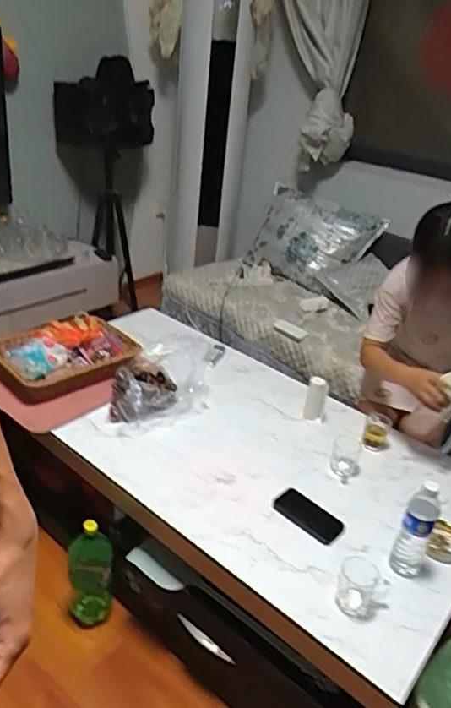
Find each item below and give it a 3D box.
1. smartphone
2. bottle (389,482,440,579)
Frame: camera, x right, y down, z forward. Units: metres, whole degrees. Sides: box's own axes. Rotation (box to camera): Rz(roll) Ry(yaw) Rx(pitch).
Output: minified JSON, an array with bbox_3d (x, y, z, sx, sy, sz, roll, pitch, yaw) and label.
[{"bbox_3d":[0.188,0.365,1.221,0.157,0.009,0.080,29,37,35],"label":"smartphone"},{"bbox_3d":[0.392,0.361,1.101,0.066,0.205,0.068,20,32,23],"label":"bottle"}]

